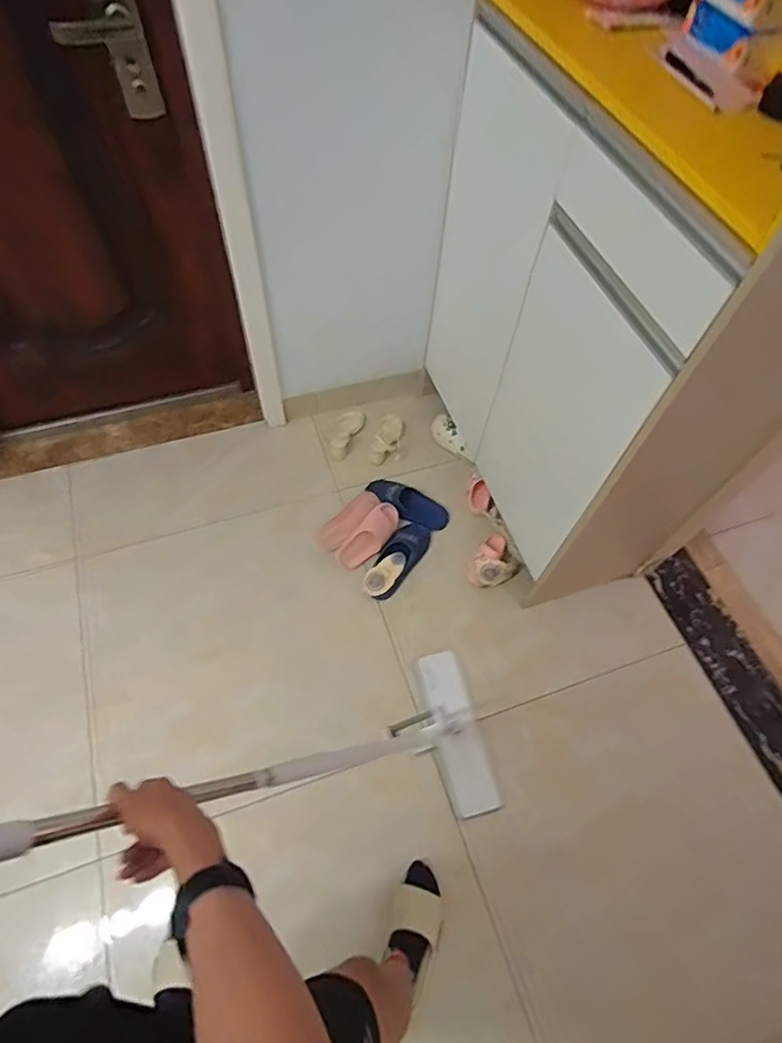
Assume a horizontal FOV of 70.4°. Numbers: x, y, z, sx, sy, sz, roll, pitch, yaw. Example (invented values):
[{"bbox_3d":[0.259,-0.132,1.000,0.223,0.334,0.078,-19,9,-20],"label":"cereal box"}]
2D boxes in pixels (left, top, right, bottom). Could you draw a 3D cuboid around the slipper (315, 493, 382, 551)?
[{"bbox_3d":[-0.116,-0.006,1.618,0.214,0.065,0.087,-39,70,-22],"label":"slipper"}]

